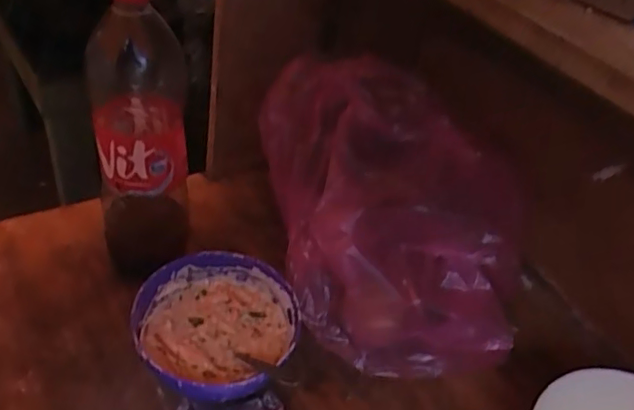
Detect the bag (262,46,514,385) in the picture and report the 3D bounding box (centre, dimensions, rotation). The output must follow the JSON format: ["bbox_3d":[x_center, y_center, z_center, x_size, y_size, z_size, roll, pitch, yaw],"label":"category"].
[{"bbox_3d":[0.069,0.013,0.614,0.157,0.277,0.290,-13,45,-27],"label":"bag"}]

